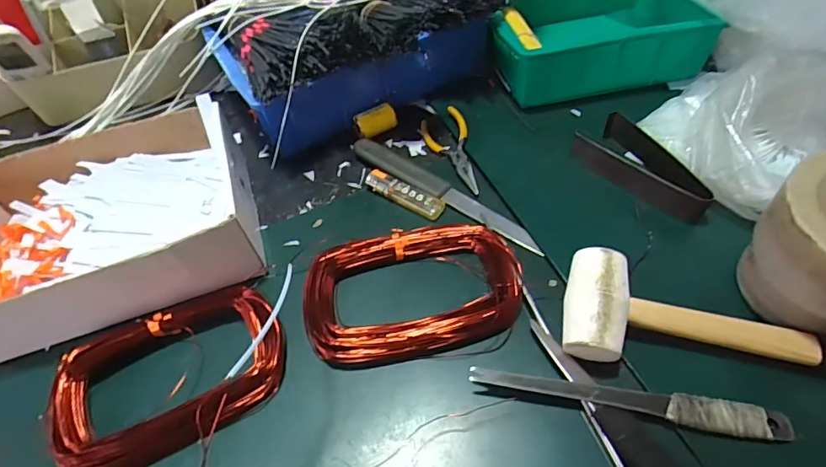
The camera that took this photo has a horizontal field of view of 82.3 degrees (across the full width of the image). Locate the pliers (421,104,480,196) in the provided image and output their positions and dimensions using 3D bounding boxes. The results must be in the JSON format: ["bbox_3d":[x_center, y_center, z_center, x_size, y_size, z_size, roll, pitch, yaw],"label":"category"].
[{"bbox_3d":[0.038,-0.090,0.504,0.047,0.012,0.123,-7,53,0],"label":"pliers"}]

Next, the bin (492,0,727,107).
[{"bbox_3d":[0.207,-0.252,0.567,0.238,0.073,0.169,-11,54,-3],"label":"bin"}]

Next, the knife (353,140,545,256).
[{"bbox_3d":[0.027,-0.043,0.473,0.227,0.009,0.026,31,62,24],"label":"knife"}]

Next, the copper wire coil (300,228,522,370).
[{"bbox_3d":[-0.001,0.045,0.398,0.179,0.025,0.108,-10,53,-2],"label":"copper wire coil"}]

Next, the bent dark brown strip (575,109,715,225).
[{"bbox_3d":[0.219,-0.060,0.456,0.072,0.033,0.134,-27,56,-14],"label":"bent dark brown strip"}]

